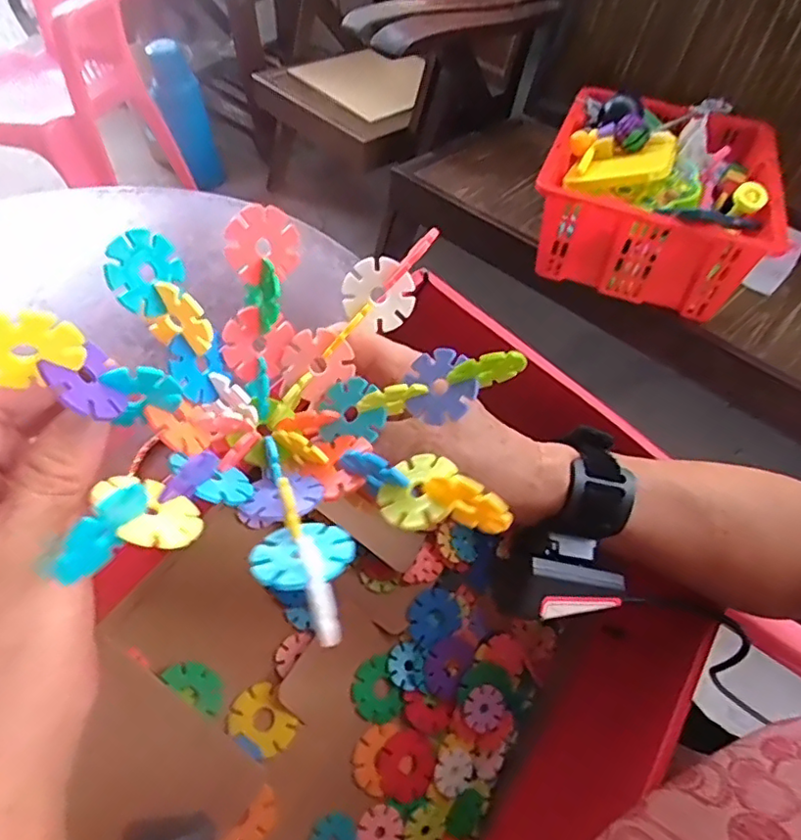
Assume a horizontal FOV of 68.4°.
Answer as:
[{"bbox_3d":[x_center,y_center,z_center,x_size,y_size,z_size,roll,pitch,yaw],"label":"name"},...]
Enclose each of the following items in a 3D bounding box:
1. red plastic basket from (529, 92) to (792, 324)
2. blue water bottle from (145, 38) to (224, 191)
[{"bbox_3d":[0.428,-0.385,0.986,0.352,0.159,0.387,17,56,12],"label":"red plastic basket"},{"bbox_3d":[-0.552,-0.776,1.520,0.096,0.339,0.084,-32,40,-24],"label":"blue water bottle"}]

